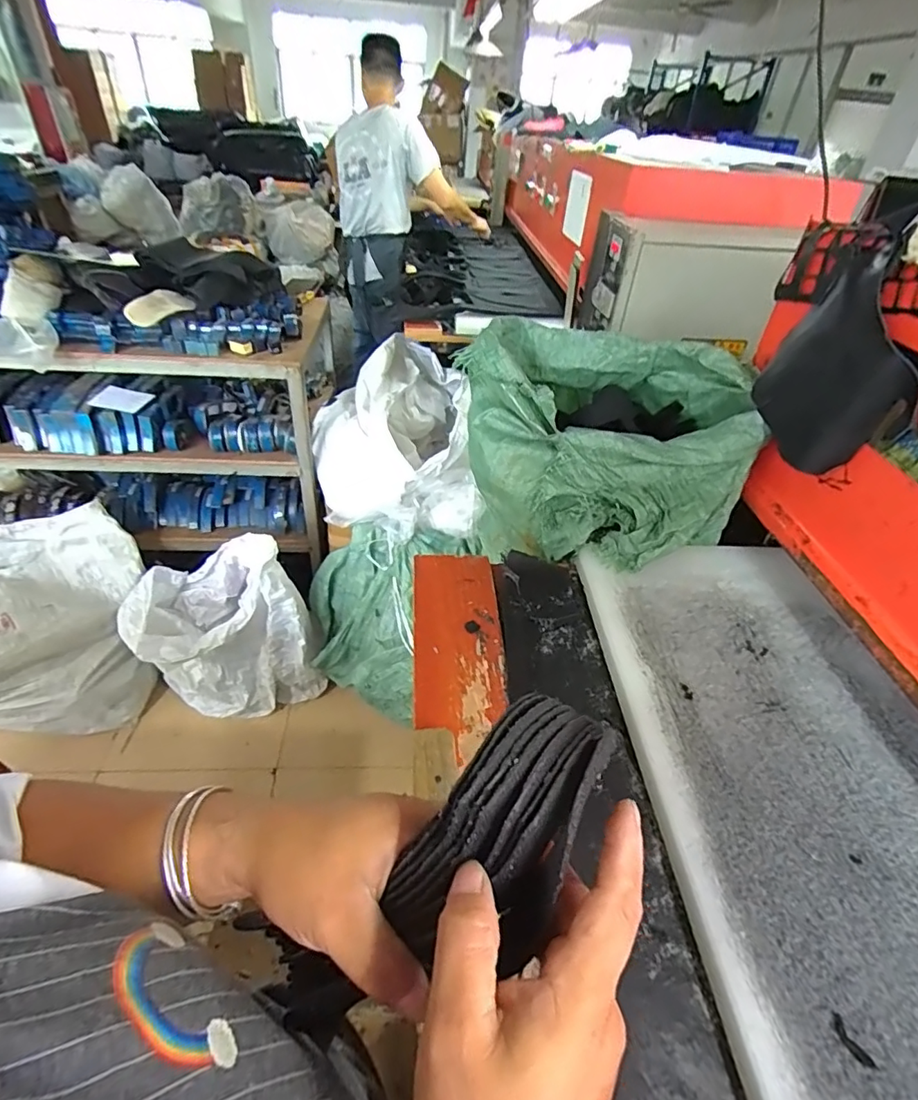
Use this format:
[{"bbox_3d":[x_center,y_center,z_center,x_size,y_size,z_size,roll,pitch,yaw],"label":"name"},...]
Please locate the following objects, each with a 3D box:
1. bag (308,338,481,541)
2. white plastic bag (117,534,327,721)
[{"bbox_3d":[-0.193,-0.321,1.549,0.431,0.361,0.593,-3,42,-11],"label":"bag"},{"bbox_3d":[-0.672,0.228,1.562,0.490,0.560,0.249,-2,42,-11],"label":"white plastic bag"}]

